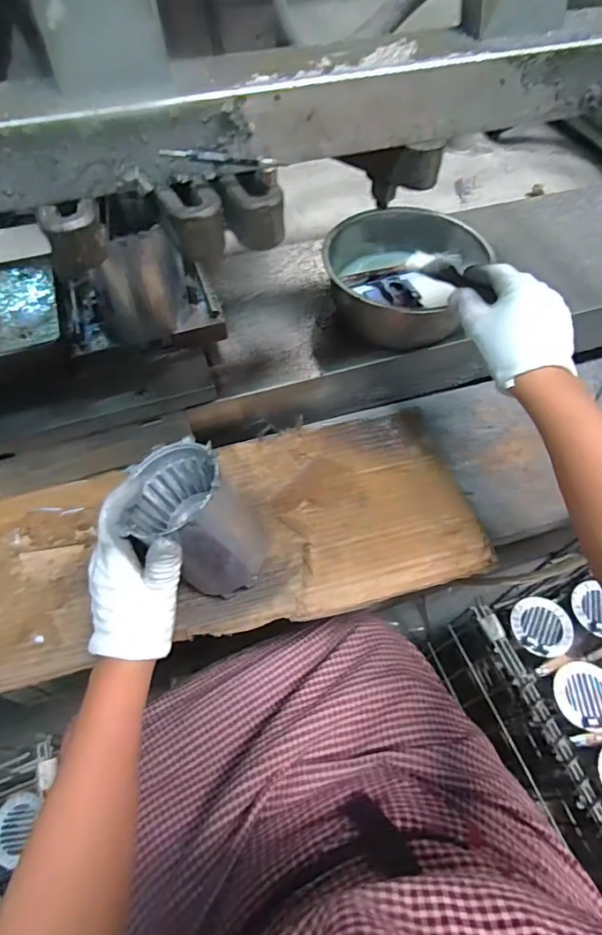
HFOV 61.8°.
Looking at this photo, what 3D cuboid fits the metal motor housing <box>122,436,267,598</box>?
[{"bbox_3d":[-0.093,0.052,0.453,0.091,0.126,0.093,-12,48,14],"label":"metal motor housing"}]

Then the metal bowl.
[{"bbox_3d":[0.130,-0.225,0.602,0.169,0.093,0.169,0,58,0],"label":"metal bowl"}]

